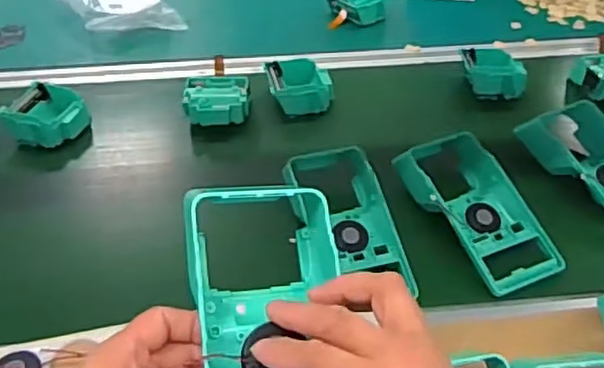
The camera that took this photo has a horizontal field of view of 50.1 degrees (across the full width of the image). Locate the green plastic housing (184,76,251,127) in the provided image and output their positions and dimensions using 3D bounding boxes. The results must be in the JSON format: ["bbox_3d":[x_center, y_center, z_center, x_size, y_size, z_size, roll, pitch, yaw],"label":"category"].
[{"bbox_3d":[-0.100,-0.100,0.774,0.078,0.035,0.062,-2,41,-6],"label":"green plastic housing"}]

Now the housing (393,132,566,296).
[{"bbox_3d":[0.165,0.020,0.634,0.097,0.056,0.183,-15,44,-20],"label":"housing"}]

